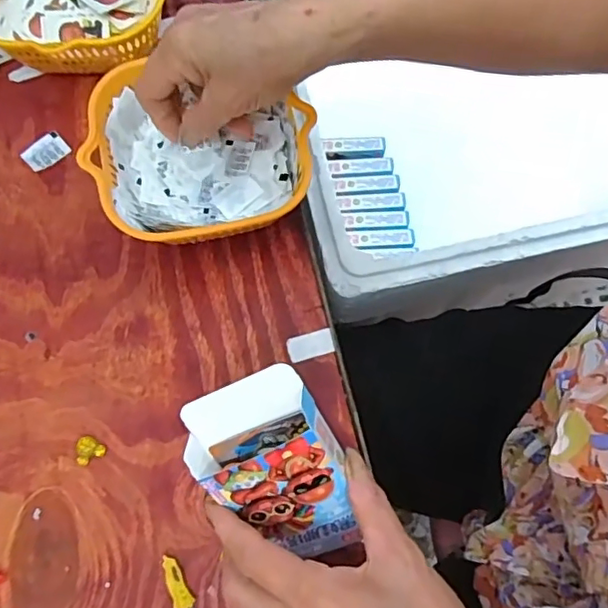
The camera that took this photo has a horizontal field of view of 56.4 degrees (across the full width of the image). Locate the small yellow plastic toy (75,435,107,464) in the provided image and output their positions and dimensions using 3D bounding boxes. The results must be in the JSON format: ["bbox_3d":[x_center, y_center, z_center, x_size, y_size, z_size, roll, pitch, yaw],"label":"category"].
[{"bbox_3d":[-0.140,0.094,0.370,0.018,0.004,0.017,-25,75,-8],"label":"small yellow plastic toy"}]

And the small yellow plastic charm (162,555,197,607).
[{"bbox_3d":[-0.077,0.173,0.344,0.013,0.004,0.040,-32,76,-10],"label":"small yellow plastic charm"}]

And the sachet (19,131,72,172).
[{"bbox_3d":[-0.199,-0.118,0.435,0.033,0.004,0.026,-37,77,-11],"label":"sachet"}]

